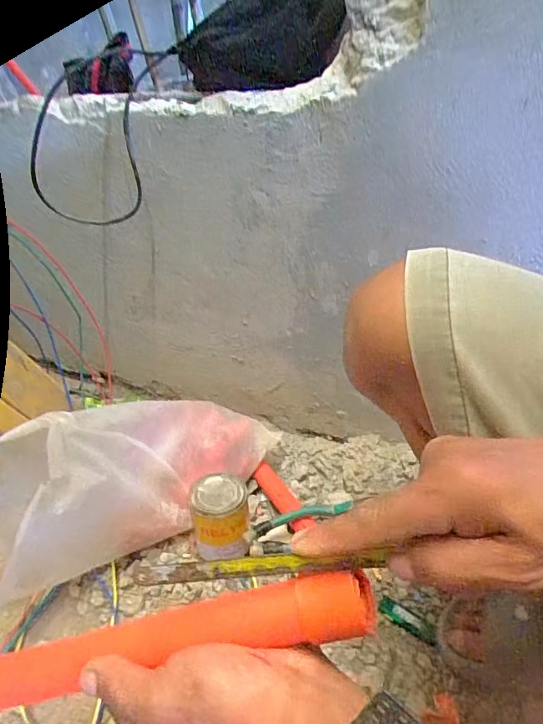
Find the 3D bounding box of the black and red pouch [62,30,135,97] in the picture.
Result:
[{"bbox_3d":[-0.289,-0.490,0.806,0.155,0.071,0.028,-6,31,29],"label":"black and red pouch"}]

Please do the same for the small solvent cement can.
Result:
[{"bbox_3d":[-0.073,0.231,0.692,0.080,0.113,0.081,-3,35,2],"label":"small solvent cement can"}]

